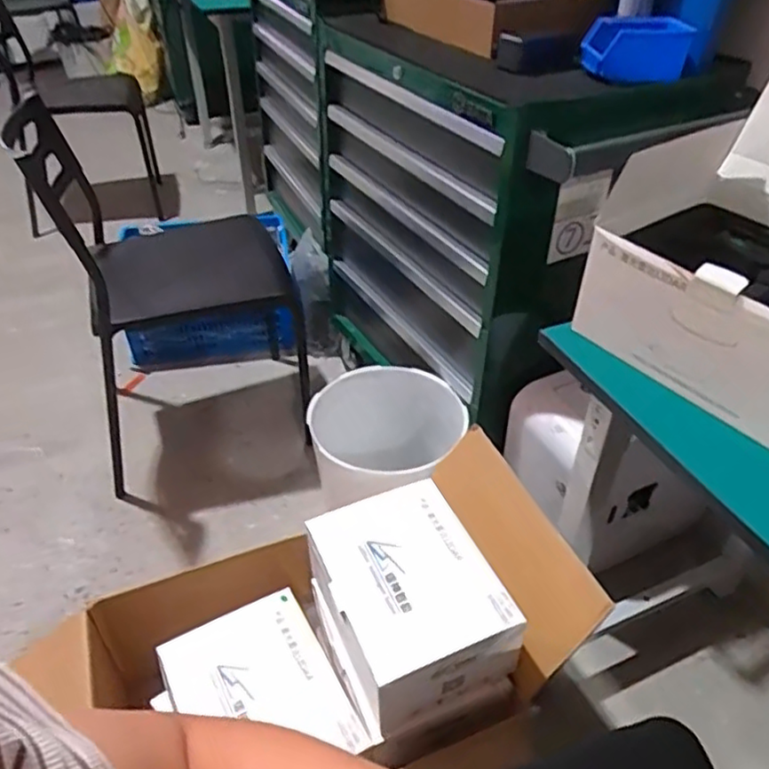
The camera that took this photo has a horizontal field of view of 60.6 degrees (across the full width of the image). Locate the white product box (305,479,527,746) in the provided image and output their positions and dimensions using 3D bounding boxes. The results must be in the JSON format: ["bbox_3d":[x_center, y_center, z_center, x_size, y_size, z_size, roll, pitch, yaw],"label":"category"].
[{"bbox_3d":[0.028,0.302,0.925,0.212,0.149,0.272,-15,42,-19],"label":"white product box"}]

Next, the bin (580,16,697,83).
[{"bbox_3d":[0.381,-0.512,1.003,0.156,0.068,0.126,10,40,11],"label":"bin"}]

